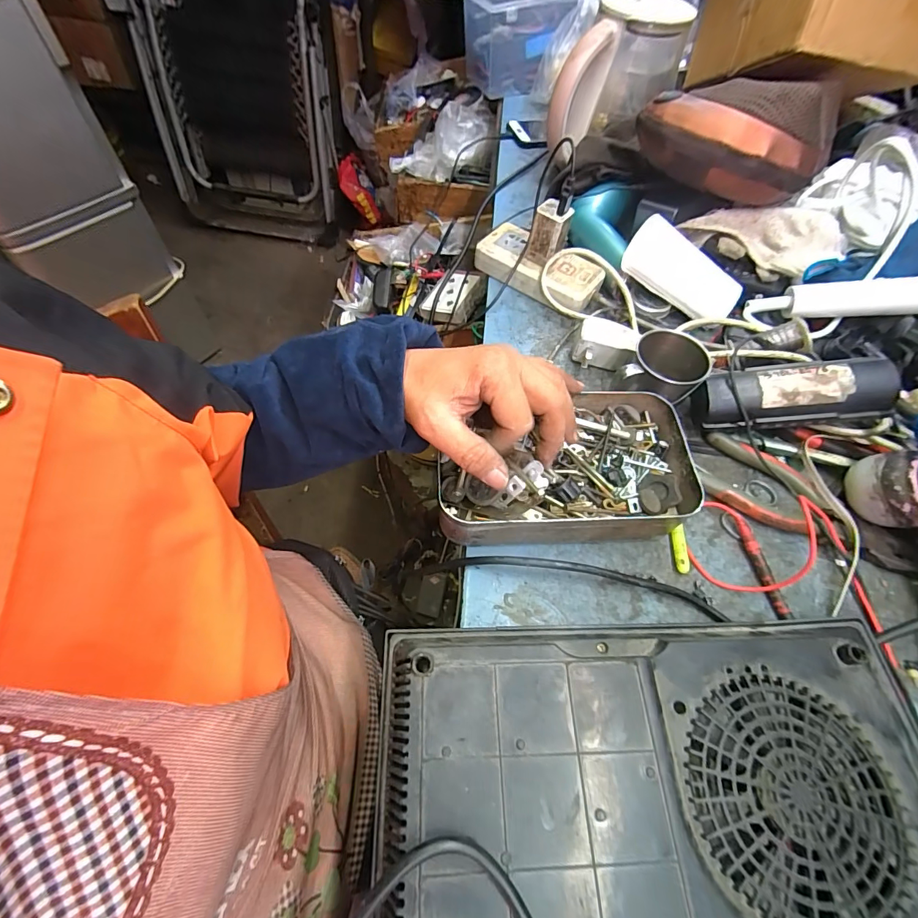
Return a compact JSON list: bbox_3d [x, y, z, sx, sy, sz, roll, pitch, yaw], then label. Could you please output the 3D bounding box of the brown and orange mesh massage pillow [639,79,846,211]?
[{"bbox_3d":[0.286,-0.336,0.452,0.190,0.086,0.079,25,61,10],"label":"brown and orange mesh massage pillow"}]

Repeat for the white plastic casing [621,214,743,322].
[{"bbox_3d":[0.258,-0.205,0.487,0.147,0.045,0.053,24,62,-16],"label":"white plastic casing"}]

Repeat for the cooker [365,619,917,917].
[{"bbox_3d":[0.124,0.231,0.227,0.343,0.049,0.268,0,63,-3],"label":"cooker"}]

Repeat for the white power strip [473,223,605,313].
[{"bbox_3d":[0.096,-0.232,0.522,0.151,0.034,0.069,33,63,15],"label":"white power strip"}]

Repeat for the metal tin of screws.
[{"bbox_3d":[0.086,0.003,0.360,0.207,0.047,0.122,-2,63,-4],"label":"metal tin of screws"}]

